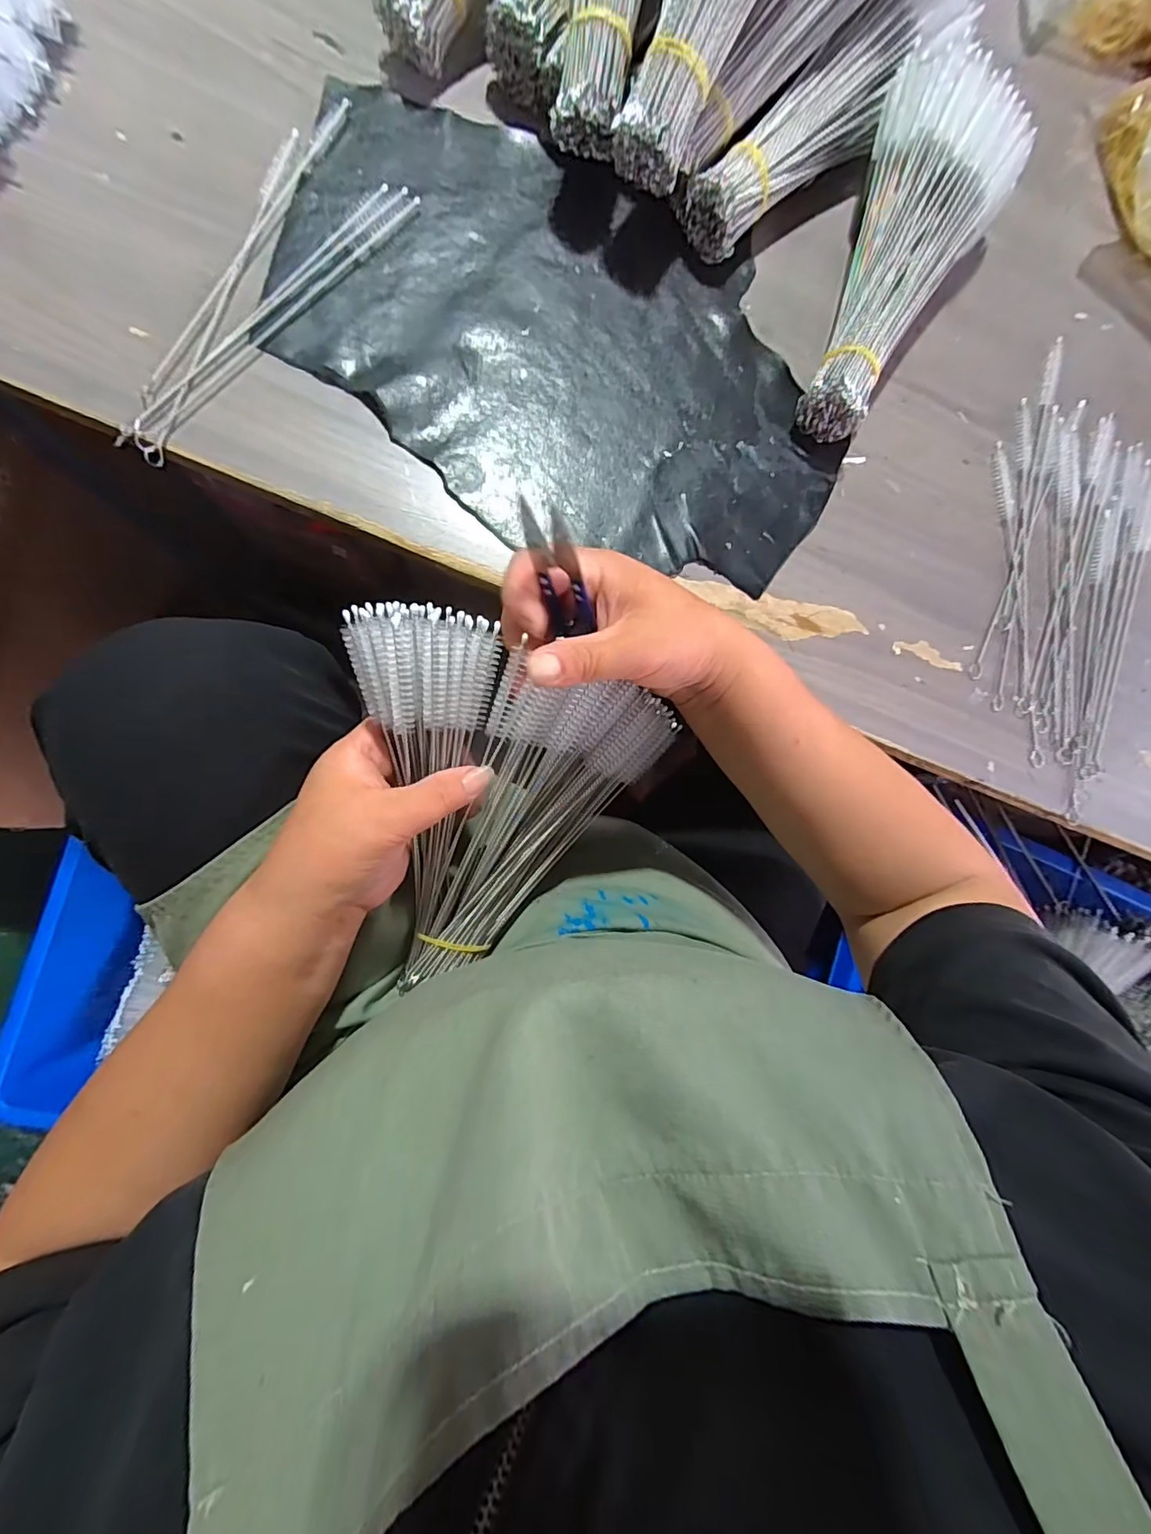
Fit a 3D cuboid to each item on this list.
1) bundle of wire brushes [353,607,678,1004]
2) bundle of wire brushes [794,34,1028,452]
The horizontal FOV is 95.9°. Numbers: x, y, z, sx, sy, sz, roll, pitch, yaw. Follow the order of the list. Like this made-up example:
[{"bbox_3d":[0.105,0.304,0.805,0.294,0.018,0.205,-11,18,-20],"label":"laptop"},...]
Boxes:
[{"bbox_3d":[-0.043,0.035,0.297,0.173,0.107,0.195,15,85,-6],"label":"bundle of wire brushes"},{"bbox_3d":[0.211,-0.340,0.347,0.102,0.061,0.230,28,84,-4],"label":"bundle of wire brushes"}]

